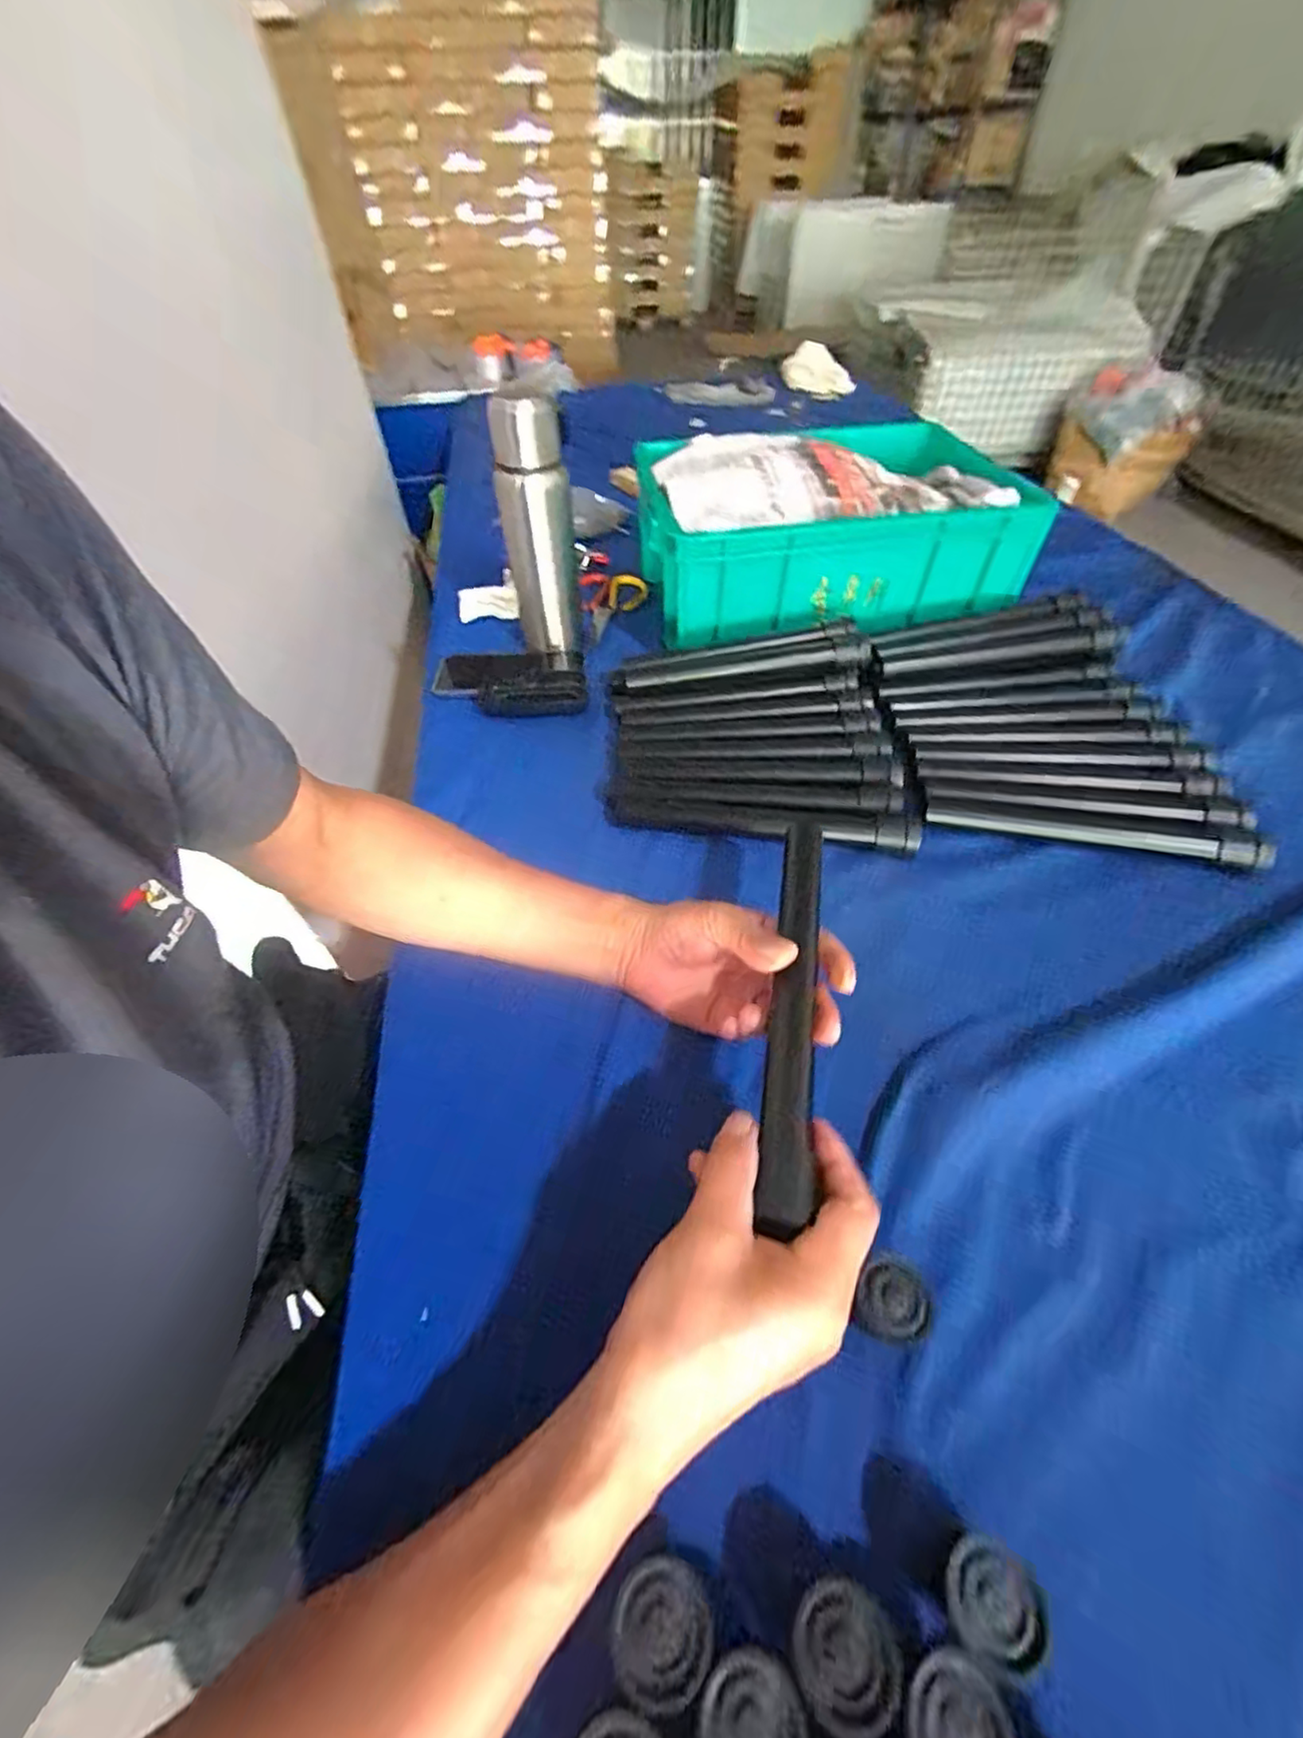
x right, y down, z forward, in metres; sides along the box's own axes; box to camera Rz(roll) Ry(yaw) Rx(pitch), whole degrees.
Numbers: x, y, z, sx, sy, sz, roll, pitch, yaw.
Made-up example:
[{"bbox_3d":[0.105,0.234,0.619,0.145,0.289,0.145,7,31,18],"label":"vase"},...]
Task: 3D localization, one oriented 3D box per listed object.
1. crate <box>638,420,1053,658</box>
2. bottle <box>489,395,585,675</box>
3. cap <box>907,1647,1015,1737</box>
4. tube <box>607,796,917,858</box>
[{"bbox_3d":[0.194,-0.393,0.728,0.387,0.148,0.293,-7,48,-4],"label":"crate"},{"bbox_3d":[-0.116,-0.343,0.648,0.071,0.247,0.062,-9,48,-6],"label":"bottle"},{"bbox_3d":[0.103,0.287,0.203,0.033,0.013,0.035,-1,48,1],"label":"cap"},{"bbox_3d":[0.088,-0.043,0.511,0.256,0.023,0.026,7,49,9],"label":"tube"}]

